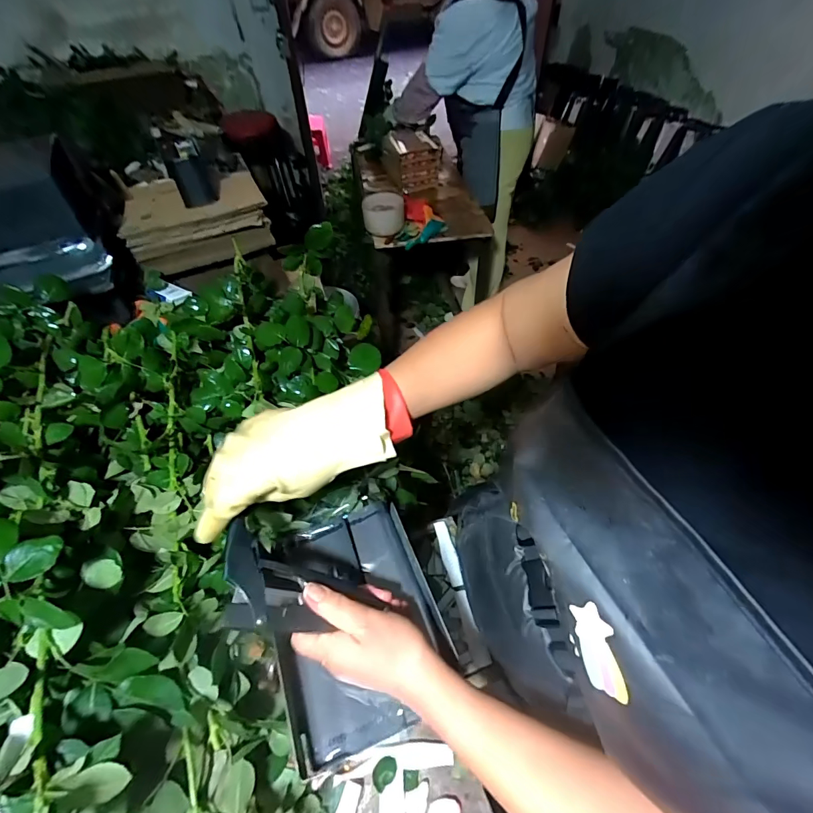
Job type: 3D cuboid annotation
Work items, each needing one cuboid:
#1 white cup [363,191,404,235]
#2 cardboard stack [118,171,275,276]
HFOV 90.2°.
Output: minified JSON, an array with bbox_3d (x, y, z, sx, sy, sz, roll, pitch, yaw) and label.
[{"bbox_3d":[-0.074,-0.613,1.283,0.133,0.075,0.127,-6,53,-3],"label":"white cup"},{"bbox_3d":[-0.528,-0.476,1.026,0.345,0.092,0.285,-14,53,-9],"label":"cardboard stack"}]

